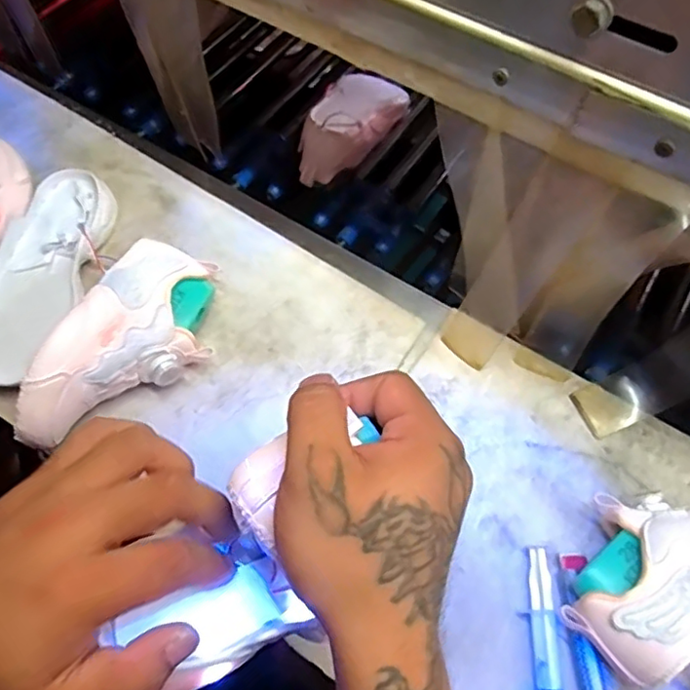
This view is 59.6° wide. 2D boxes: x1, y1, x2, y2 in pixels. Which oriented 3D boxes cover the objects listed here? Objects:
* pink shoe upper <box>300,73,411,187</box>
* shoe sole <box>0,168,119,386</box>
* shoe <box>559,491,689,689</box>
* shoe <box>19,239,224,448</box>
[{"bbox_3d":[0.005,-0.243,0.656,0.067,0.085,0.175,26,66,13],"label":"pink shoe upper"},{"bbox_3d":[-0.265,-0.062,0.527,0.075,0.029,0.207,8,63,4],"label":"shoe sole"},{"bbox_3d":[0.224,0.135,0.407,0.179,0.077,0.088,-32,67,-15],"label":"shoe"},{"bbox_3d":[-0.163,0.004,0.469,0.083,0.076,0.188,24,65,12],"label":"shoe"}]

